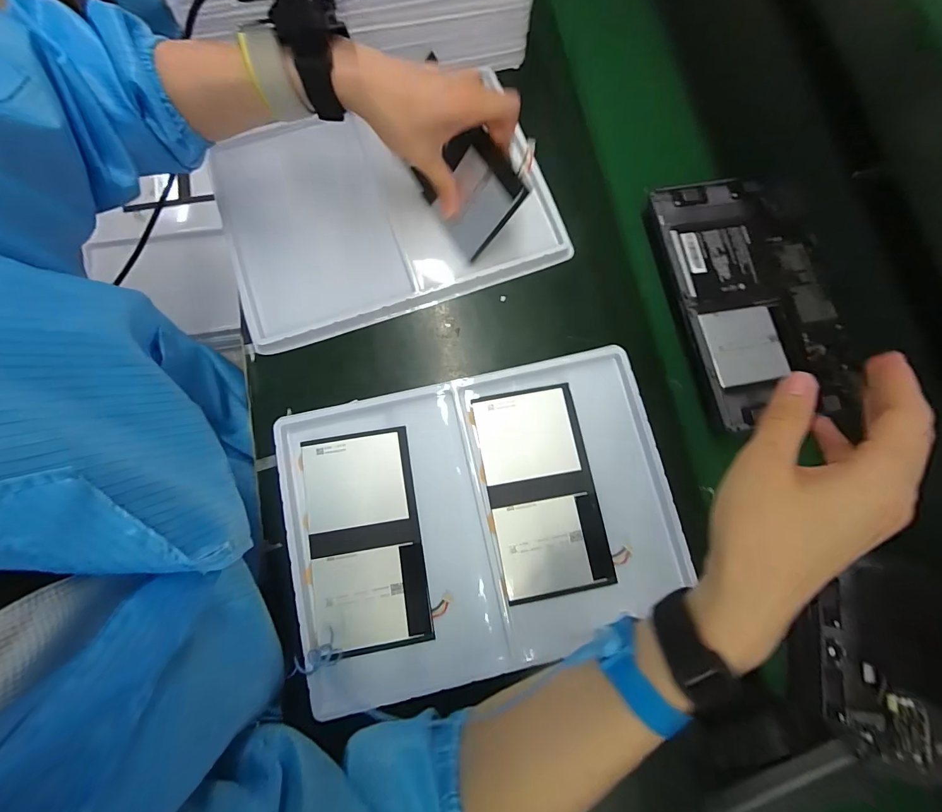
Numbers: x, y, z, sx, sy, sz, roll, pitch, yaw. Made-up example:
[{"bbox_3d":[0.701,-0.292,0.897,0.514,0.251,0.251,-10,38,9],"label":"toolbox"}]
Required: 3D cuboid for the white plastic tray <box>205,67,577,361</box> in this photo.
[{"bbox_3d":[-0.090,-0.206,0.411,0.322,0.018,0.239,-18,79,-5],"label":"white plastic tray"}]

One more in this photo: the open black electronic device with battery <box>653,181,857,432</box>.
[{"bbox_3d":[0.278,-0.109,0.402,0.142,0.030,0.249,-12,79,-4],"label":"open black electronic device with battery"}]

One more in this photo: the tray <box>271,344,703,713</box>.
[{"bbox_3d":[0.009,0.096,0.342,0.313,0.033,0.239,-12,79,-4],"label":"tray"}]

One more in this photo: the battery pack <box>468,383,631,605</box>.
[{"bbox_3d":[0.060,0.071,0.341,0.093,0.004,0.171,-12,79,-4],"label":"battery pack"}]

